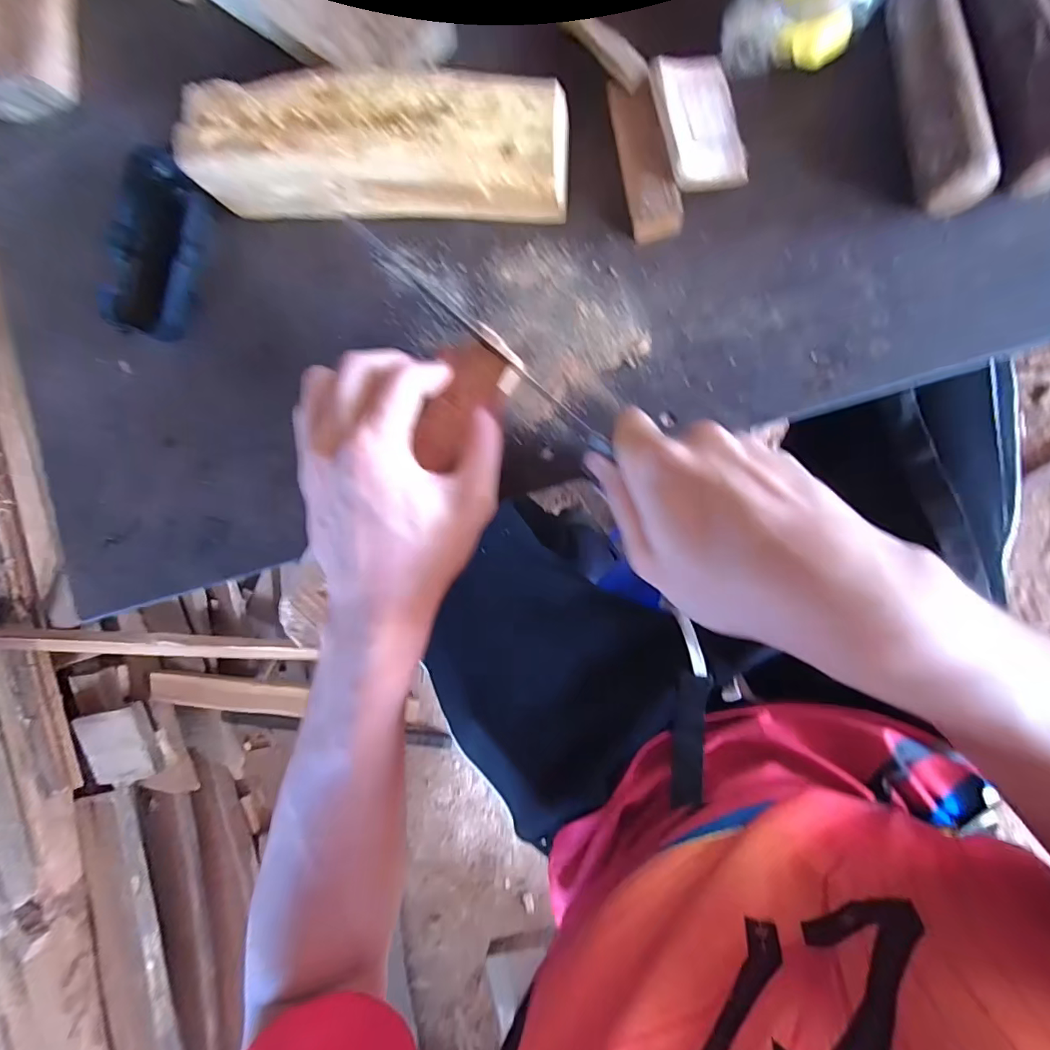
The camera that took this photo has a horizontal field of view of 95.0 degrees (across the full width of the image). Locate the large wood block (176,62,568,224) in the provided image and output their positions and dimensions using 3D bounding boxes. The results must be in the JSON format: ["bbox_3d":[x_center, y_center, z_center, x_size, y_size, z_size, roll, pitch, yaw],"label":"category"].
[{"bbox_3d":[-0.081,-0.204,0.261,0.206,0.042,0.054,6,93,10],"label":"large wood block"}]

